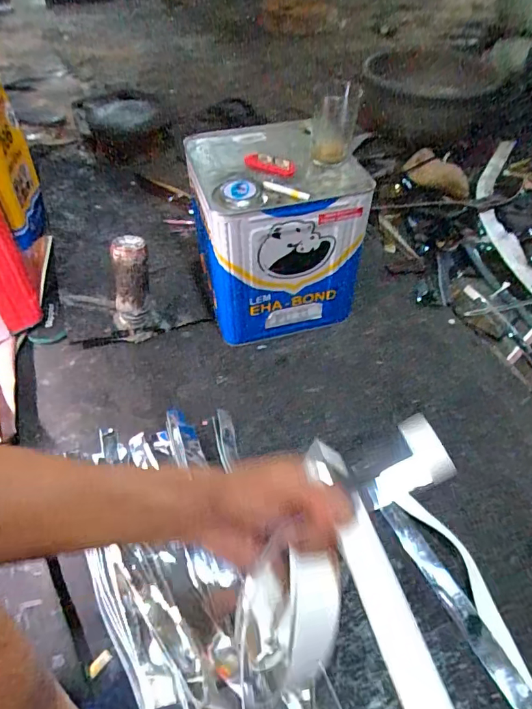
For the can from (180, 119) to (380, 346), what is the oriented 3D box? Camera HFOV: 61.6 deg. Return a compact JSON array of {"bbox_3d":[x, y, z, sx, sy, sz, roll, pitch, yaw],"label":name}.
[{"bbox_3d":[0.009,-0.200,0.755,0.239,0.265,0.235,-14,51,-9],"label":"can"}]

